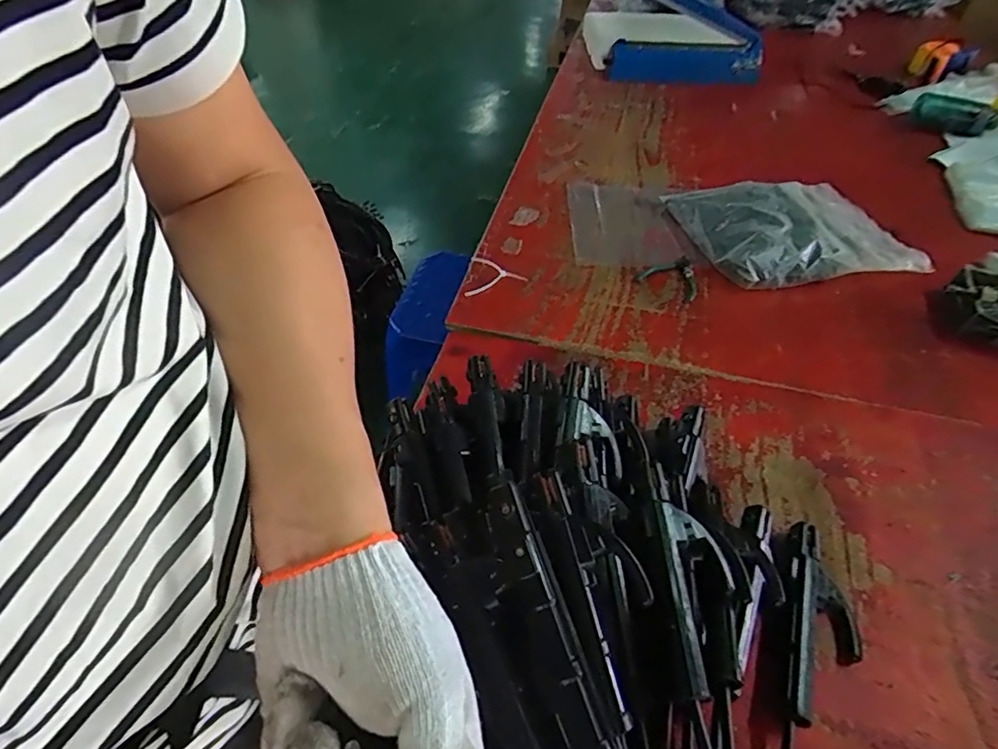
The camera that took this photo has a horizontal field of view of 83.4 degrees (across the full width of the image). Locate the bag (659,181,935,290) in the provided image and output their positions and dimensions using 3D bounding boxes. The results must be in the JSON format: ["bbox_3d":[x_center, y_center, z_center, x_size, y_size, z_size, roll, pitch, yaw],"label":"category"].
[{"bbox_3d":[0.536,-0.281,1.019,0.380,0.082,0.288,-9,48,-9],"label":"bag"}]

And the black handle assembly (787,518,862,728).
[{"bbox_3d":[0.311,0.239,0.542,0.069,0.029,0.197,13,49,11],"label":"black handle assembly"}]

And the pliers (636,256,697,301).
[{"bbox_3d":[0.296,-0.174,0.941,0.096,0.017,0.112,24,52,19],"label":"pliers"}]

